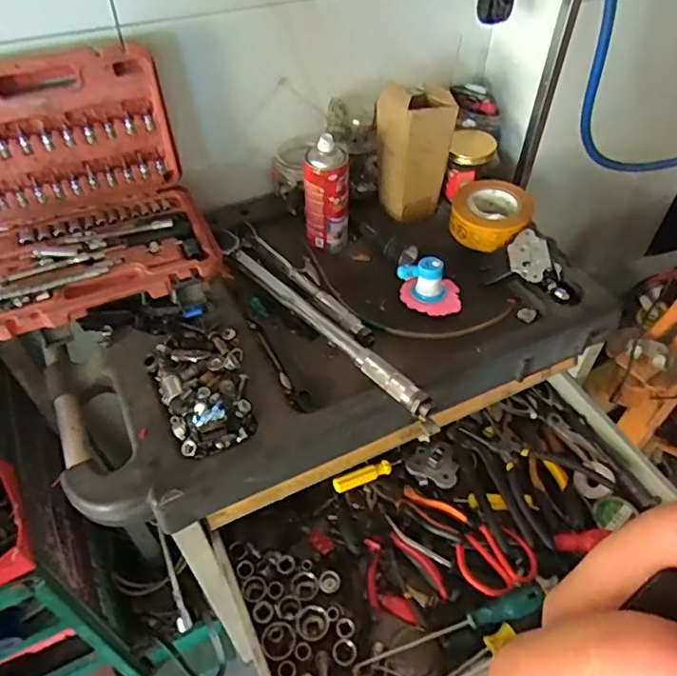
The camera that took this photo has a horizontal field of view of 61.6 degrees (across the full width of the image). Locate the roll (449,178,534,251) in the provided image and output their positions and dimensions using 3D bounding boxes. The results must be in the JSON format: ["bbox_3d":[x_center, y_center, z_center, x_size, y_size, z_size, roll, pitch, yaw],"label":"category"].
[{"bbox_3d":[0.235,-0.191,0.872,0.108,0.066,0.108,1,47,-1],"label":"roll"}]

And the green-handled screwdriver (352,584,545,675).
[{"bbox_3d":[0.131,0.347,0.674,0.237,0.023,0.029,-22,50,1],"label":"green-handled screwdriver"}]

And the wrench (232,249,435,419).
[{"bbox_3d":[-0.024,-0.022,0.746,0.025,0.027,0.384,-32,56,-27],"label":"wrench"}]

